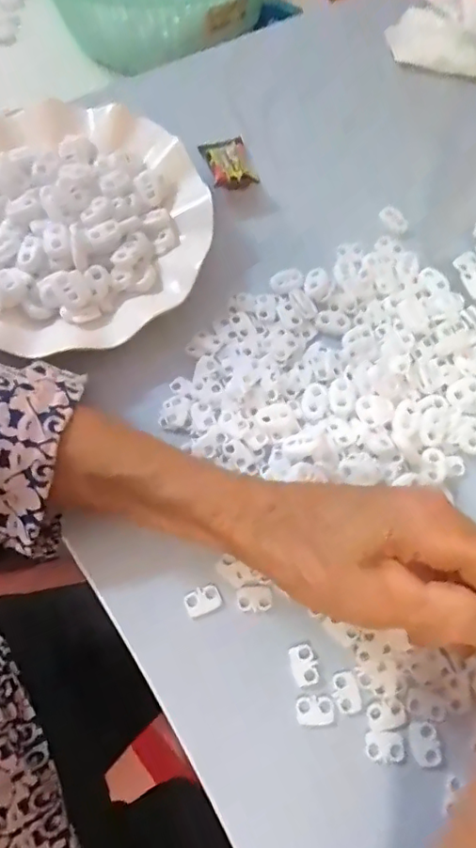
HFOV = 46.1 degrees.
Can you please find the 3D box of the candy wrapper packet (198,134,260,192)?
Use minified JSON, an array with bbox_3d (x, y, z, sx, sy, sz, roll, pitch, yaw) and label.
[{"bbox_3d":[-0.006,-0.180,0.385,0.030,0.013,0.054,-12,67,-6],"label":"candy wrapper packet"}]

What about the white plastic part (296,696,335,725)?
[{"bbox_3d":[0.037,0.137,0.267,0.018,0.004,0.012,-2,66,-1],"label":"white plastic part"}]

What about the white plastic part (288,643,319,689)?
[{"bbox_3d":[0.032,0.119,0.274,0.012,0.004,0.018,-12,67,-6],"label":"white plastic part"}]

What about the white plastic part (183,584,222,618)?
[{"bbox_3d":[-0.018,0.090,0.285,0.018,0.004,0.013,-25,69,-11],"label":"white plastic part"}]

